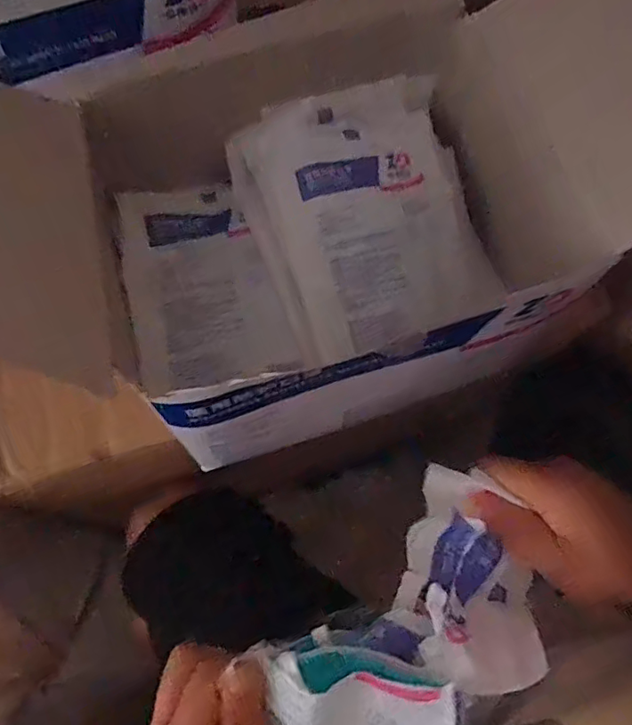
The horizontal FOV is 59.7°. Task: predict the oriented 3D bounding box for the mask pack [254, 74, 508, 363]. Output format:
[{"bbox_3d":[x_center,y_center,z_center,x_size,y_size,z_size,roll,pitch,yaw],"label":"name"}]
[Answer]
[{"bbox_3d":[0.045,-0.103,0.384,0.147,0.048,0.182,-17,72,-8],"label":"mask pack"}]

